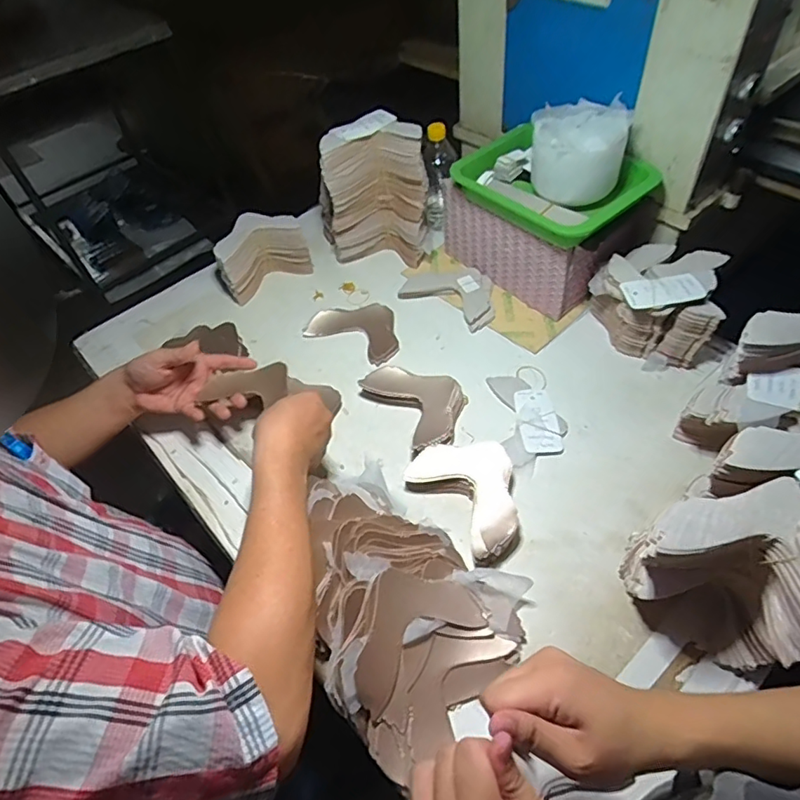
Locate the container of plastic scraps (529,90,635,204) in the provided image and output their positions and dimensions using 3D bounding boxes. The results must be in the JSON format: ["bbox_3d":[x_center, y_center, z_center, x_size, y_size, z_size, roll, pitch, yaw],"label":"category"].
[{"bbox_3d":[0.234,-0.322,0.728,0.118,0.119,0.087,12,54,14],"label":"container of plastic scraps"}]

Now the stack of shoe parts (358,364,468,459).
[{"bbox_3d":[0.030,0.004,0.753,0.113,0.035,0.144,-27,55,-15],"label":"stack of shoe parts"}]

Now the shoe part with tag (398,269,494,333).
[{"bbox_3d":[0.091,-0.181,0.893,0.160,0.021,0.106,32,61,26],"label":"shoe part with tag"}]

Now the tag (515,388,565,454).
[{"bbox_3d":[0.187,0.026,0.738,0.051,0.005,0.104,-4,54,0],"label":"tag"}]

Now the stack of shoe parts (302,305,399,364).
[{"bbox_3d":[-0.063,-0.118,0.858,0.148,0.016,0.106,25,58,22],"label":"stack of shoe parts"}]

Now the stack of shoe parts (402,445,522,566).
[{"bbox_3d":[0.092,0.111,0.660,0.110,0.044,0.152,-32,56,-18],"label":"stack of shoe parts"}]

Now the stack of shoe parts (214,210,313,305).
[{"bbox_3d":[-0.246,-0.254,0.945,0.152,0.097,0.094,-30,56,-17],"label":"stack of shoe parts"}]

